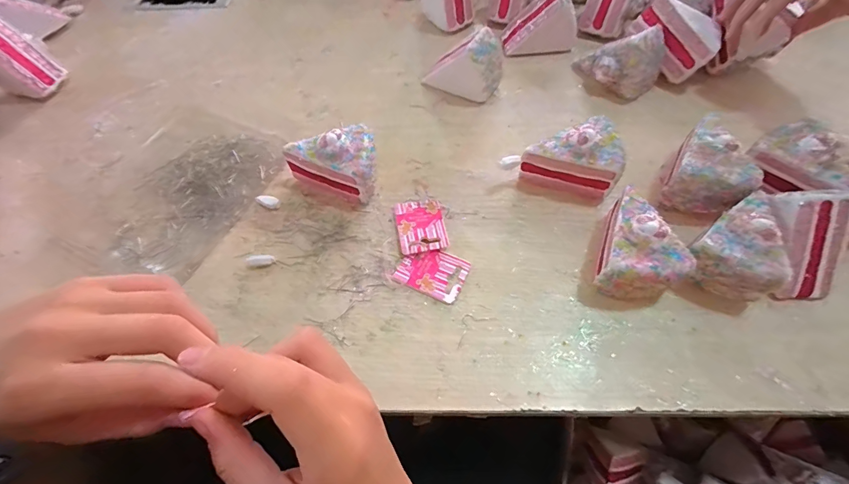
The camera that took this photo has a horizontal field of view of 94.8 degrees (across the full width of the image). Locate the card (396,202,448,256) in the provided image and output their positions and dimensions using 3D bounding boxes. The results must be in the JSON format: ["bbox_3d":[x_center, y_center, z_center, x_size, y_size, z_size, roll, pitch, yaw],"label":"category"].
[{"bbox_3d":[-0.003,-0.016,0.370,0.044,0.004,0.057,-8,57,-3],"label":"card"}]

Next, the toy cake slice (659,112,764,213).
[{"bbox_3d":[0.261,-0.065,0.358,0.070,0.064,0.073,39,69,21],"label":"toy cake slice"}]

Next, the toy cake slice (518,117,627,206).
[{"bbox_3d":[0.143,-0.085,0.377,0.085,0.065,0.056,17,62,11],"label":"toy cake slice"}]

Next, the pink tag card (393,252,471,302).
[{"bbox_3d":[0.007,0.026,0.349,0.058,0.004,0.043,25,65,11],"label":"pink tag card"}]

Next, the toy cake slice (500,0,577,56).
[{"bbox_3d":[0.142,-0.272,0.483,0.084,0.062,0.059,-10,60,-4],"label":"toy cake slice"}]

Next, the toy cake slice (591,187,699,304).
[{"bbox_3d":[0.182,0.002,0.326,0.064,0.063,0.086,18,63,12],"label":"toy cake slice"}]

